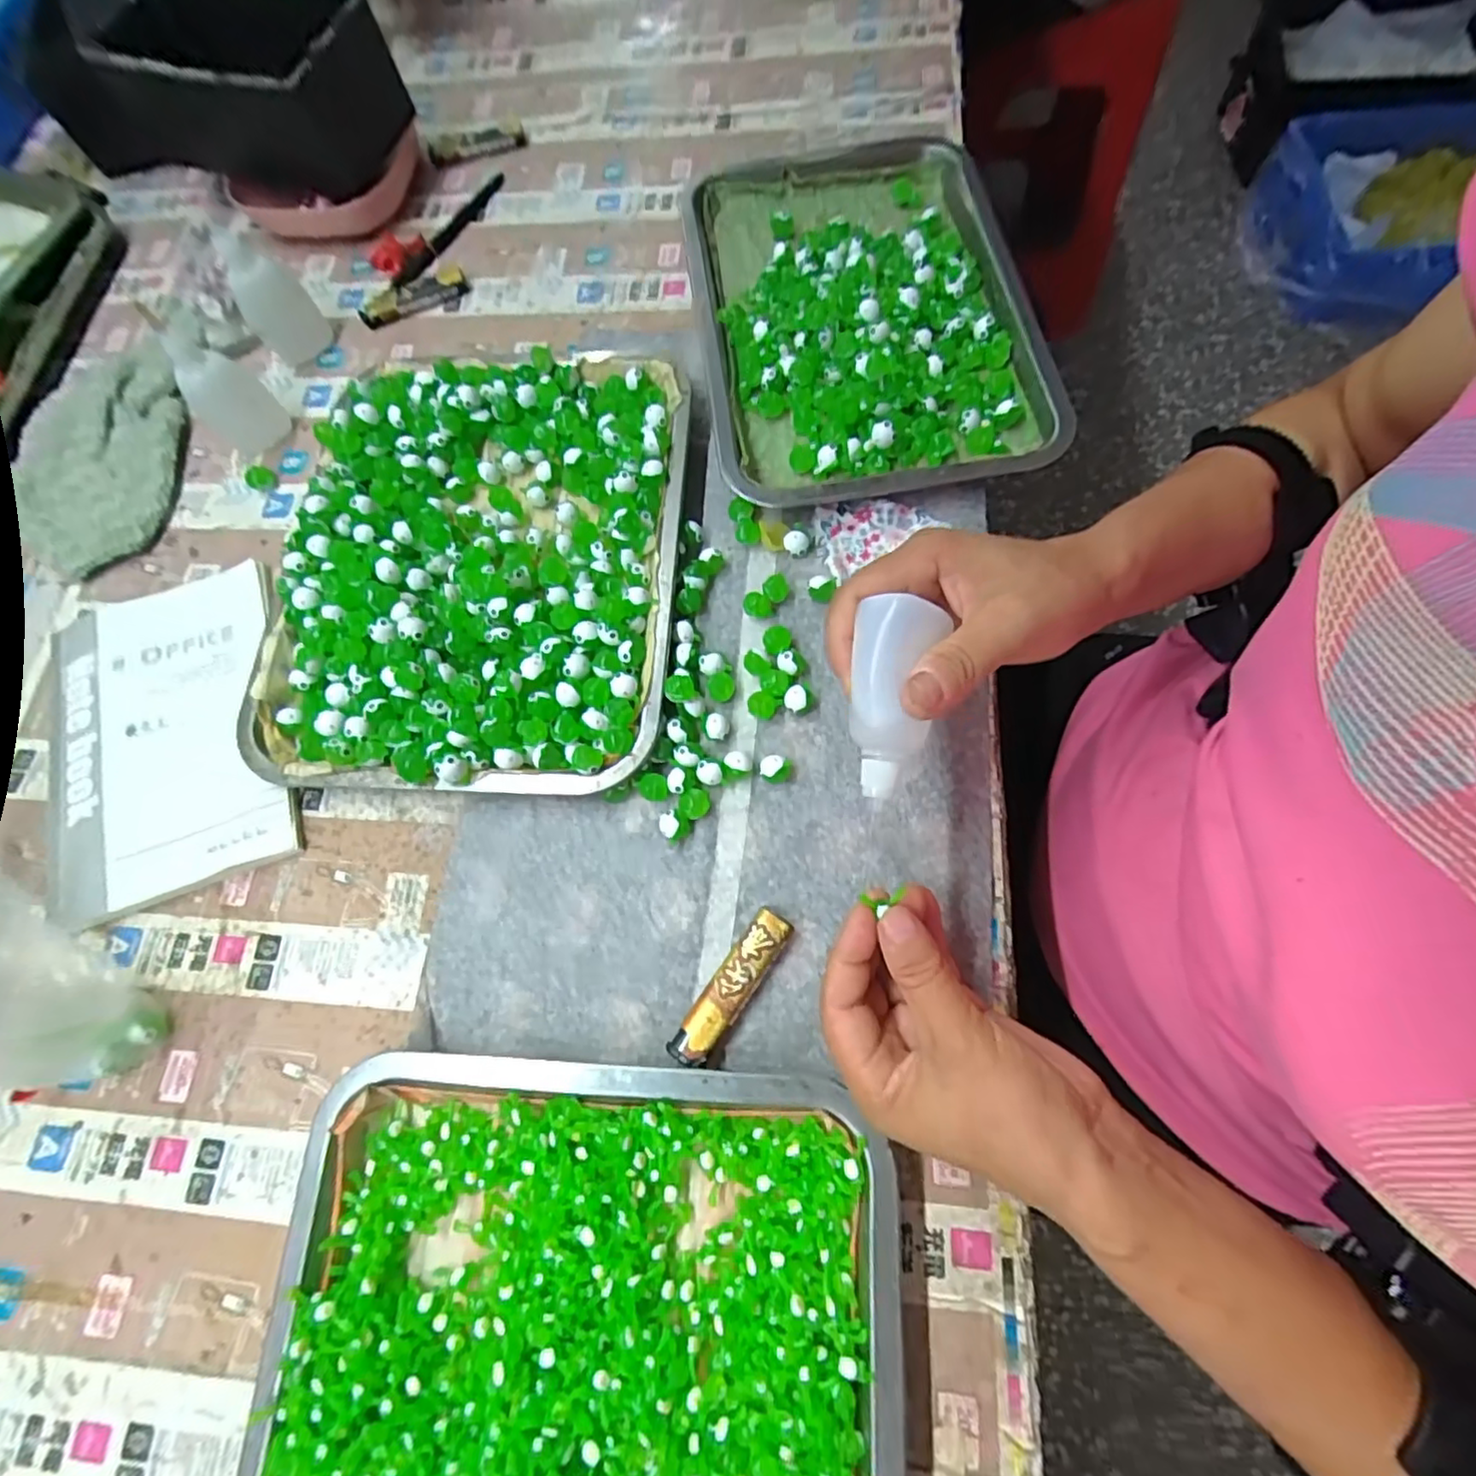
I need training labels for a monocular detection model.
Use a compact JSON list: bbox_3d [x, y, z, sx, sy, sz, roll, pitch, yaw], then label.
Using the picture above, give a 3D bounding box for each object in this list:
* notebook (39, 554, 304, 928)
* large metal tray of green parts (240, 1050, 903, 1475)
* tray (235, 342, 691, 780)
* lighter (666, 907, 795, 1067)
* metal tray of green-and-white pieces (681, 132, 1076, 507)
[{"bbox_3d":[-0.340,-0.005,0.383,0.140,0.010,0.200,-18,72,-4],"label":"notebook"},{"bbox_3d":[-0.067,0.298,0.256,0.253,0.040,0.307,1,72,5],"label":"large metal tray of green parts"},{"bbox_3d":[-0.152,-0.111,0.392,0.230,0.031,0.286,2,72,5],"label":"tray"},{"bbox_3d":[-0.003,0.121,0.315,0.020,0.015,0.080,34,77,14],"label":"lighter"},{"bbox_3d":[0.087,-0.272,0.417,0.221,0.035,0.265,-7,71,2],"label":"metal tray of green-and-white pieces"}]

